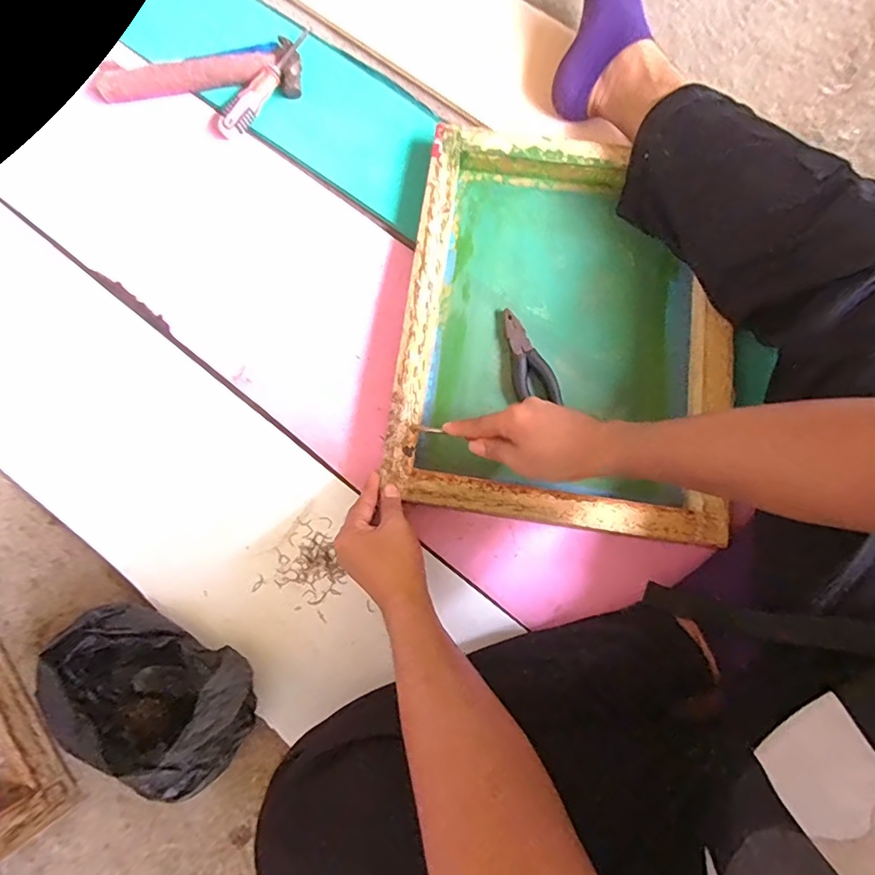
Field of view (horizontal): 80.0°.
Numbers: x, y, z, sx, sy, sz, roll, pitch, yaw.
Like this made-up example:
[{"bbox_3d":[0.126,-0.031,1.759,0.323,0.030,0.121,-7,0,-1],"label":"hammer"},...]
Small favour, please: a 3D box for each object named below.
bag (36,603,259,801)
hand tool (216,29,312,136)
[{"bbox_3d":[-0.277,0.250,0.504,0.197,0.098,0.124,22,80,4],"label":"bag"},{"bbox_3d":[-0.221,-0.467,0.679,0.031,0.025,0.182,32,81,6],"label":"hand tool"}]

